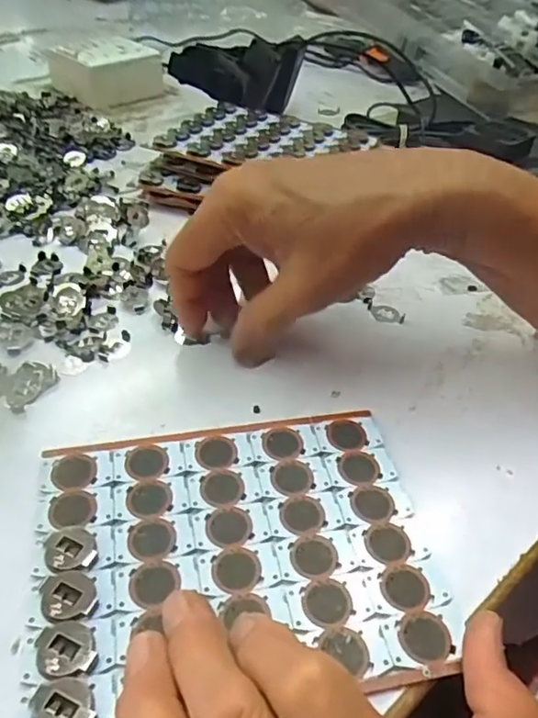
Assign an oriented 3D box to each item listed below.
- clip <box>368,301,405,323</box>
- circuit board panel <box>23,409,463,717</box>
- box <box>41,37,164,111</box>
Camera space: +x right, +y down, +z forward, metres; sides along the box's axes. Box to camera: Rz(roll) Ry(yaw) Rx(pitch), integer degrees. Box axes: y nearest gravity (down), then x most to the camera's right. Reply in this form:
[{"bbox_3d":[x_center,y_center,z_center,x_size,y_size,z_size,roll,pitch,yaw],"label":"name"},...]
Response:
[{"bbox_3d":[0.070,-0.028,0.340,0.022,0.004,0.015,14,43,11],"label":"clip"},{"bbox_3d":[-0.015,0.071,0.220,0.140,0.004,0.116,-6,43,-11],"label":"circuit board panel"},{"bbox_3d":[-0.168,-0.302,0.589,0.097,0.043,0.079,-26,50,-29],"label":"box"}]

